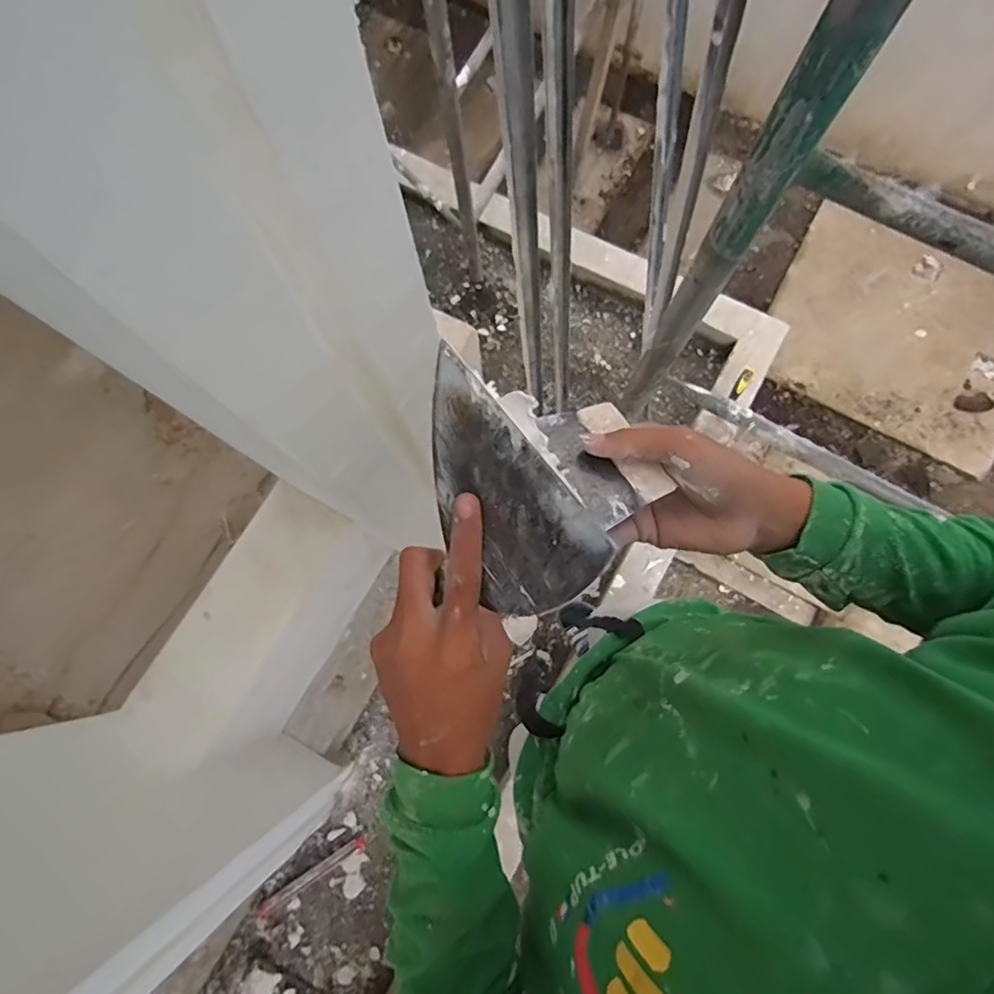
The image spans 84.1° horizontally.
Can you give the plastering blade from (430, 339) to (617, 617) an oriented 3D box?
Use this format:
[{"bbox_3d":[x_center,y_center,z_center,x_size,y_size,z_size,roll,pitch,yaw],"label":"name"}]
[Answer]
[{"bbox_3d":[-0.004,0.001,0.263,0.004,0.086,0.140,-11,48,-32],"label":"plastering blade"}]

